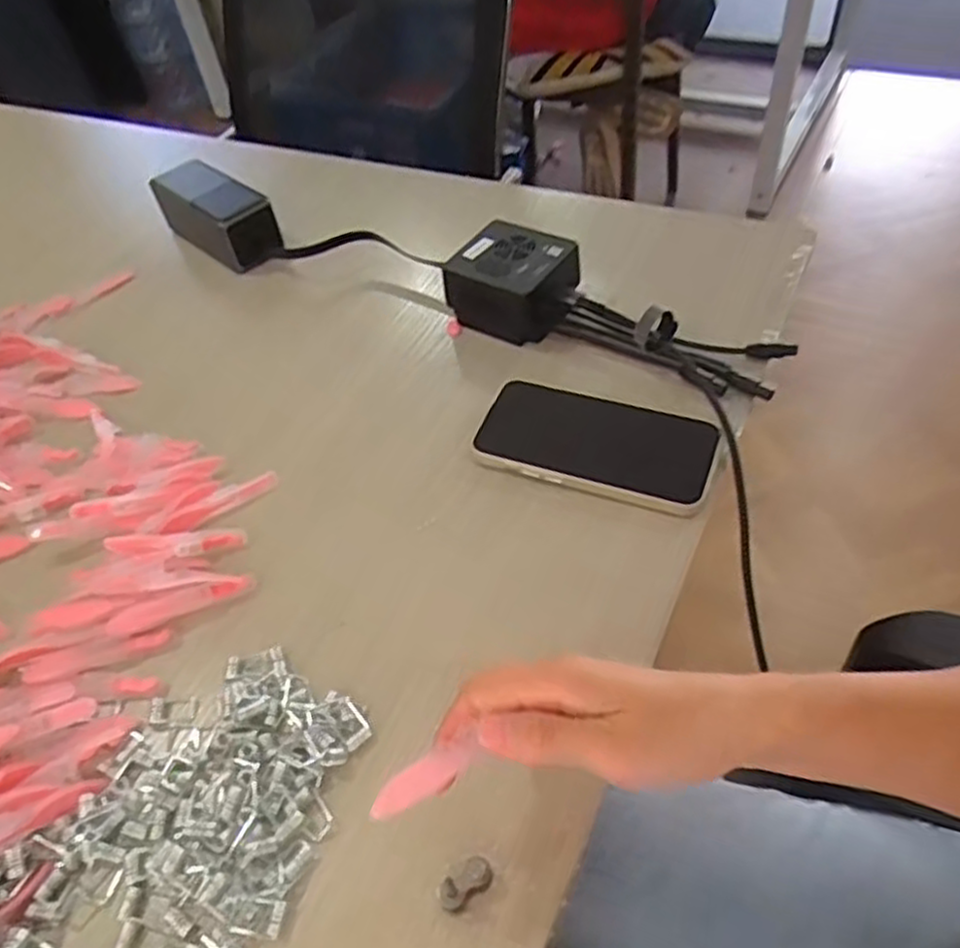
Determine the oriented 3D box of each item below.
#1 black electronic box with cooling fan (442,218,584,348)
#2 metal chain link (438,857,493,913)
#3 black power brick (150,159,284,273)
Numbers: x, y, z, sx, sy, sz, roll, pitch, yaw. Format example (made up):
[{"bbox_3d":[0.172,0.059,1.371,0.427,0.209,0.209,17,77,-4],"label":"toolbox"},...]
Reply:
[{"bbox_3d":[0.027,-0.142,0.548,0.088,0.050,0.070,24,56,25],"label":"black electronic box with cooling fan"},{"bbox_3d":[-0.006,0.172,0.311,0.024,0.011,0.014,-30,52,-18],"label":"metal chain link"},{"bbox_3d":[-0.235,-0.231,0.661,0.137,0.047,0.058,35,61,31],"label":"black power brick"}]

